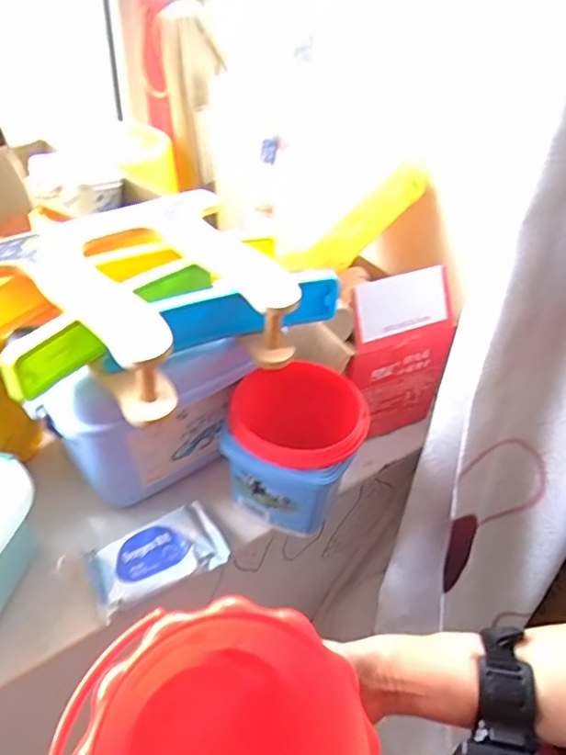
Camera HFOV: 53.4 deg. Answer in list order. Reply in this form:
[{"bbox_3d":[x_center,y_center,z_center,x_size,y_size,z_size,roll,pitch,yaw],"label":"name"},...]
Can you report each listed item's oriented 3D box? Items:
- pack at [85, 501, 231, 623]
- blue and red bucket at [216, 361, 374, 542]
[{"bbox_3d":[-0.123,0.175,0.553,0.127,0.014,0.076,-22,49,-28],"label":"pack"},{"bbox_3d":[0.013,0.074,0.586,0.125,0.133,0.118,3,42,-3],"label":"blue and red bucket"}]

